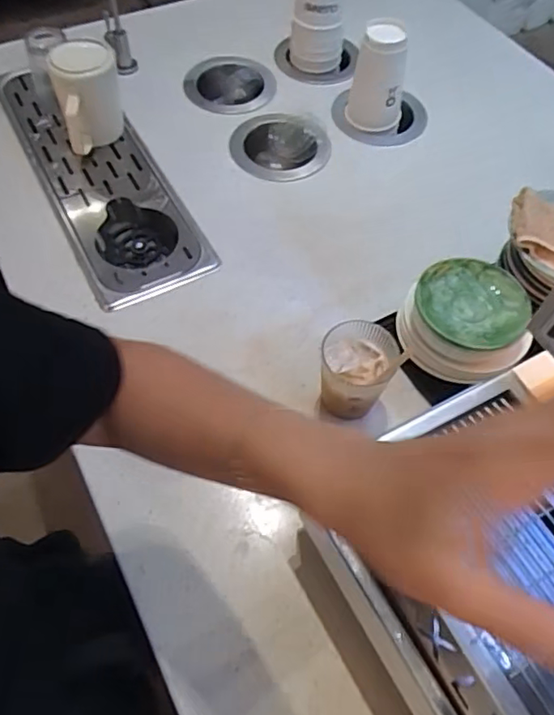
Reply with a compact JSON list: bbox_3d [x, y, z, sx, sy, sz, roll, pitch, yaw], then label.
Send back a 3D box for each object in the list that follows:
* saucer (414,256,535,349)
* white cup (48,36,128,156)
[{"bbox_3d":[0.212,-0.058,0.618,0.114,0.020,0.112,1,58,-2],"label":"saucer"},{"bbox_3d":[-0.265,-0.372,0.817,0.090,0.118,0.097,-14,60,-11],"label":"white cup"}]

